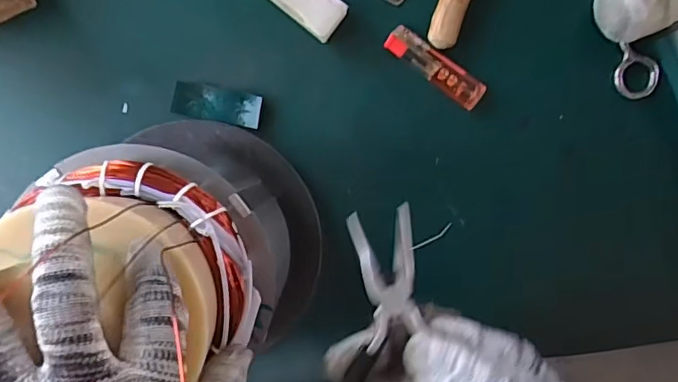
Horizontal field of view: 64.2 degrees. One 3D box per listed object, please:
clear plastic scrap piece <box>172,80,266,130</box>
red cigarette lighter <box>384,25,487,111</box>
[{"bbox_3d":[-0.096,-0.069,0.433,0.071,0.007,0.027,10,94,0],"label":"clear plastic scrap piece"},{"bbox_3d":[0.076,-0.098,0.427,0.085,0.013,0.023,35,94,-2],"label":"red cigarette lighter"}]

